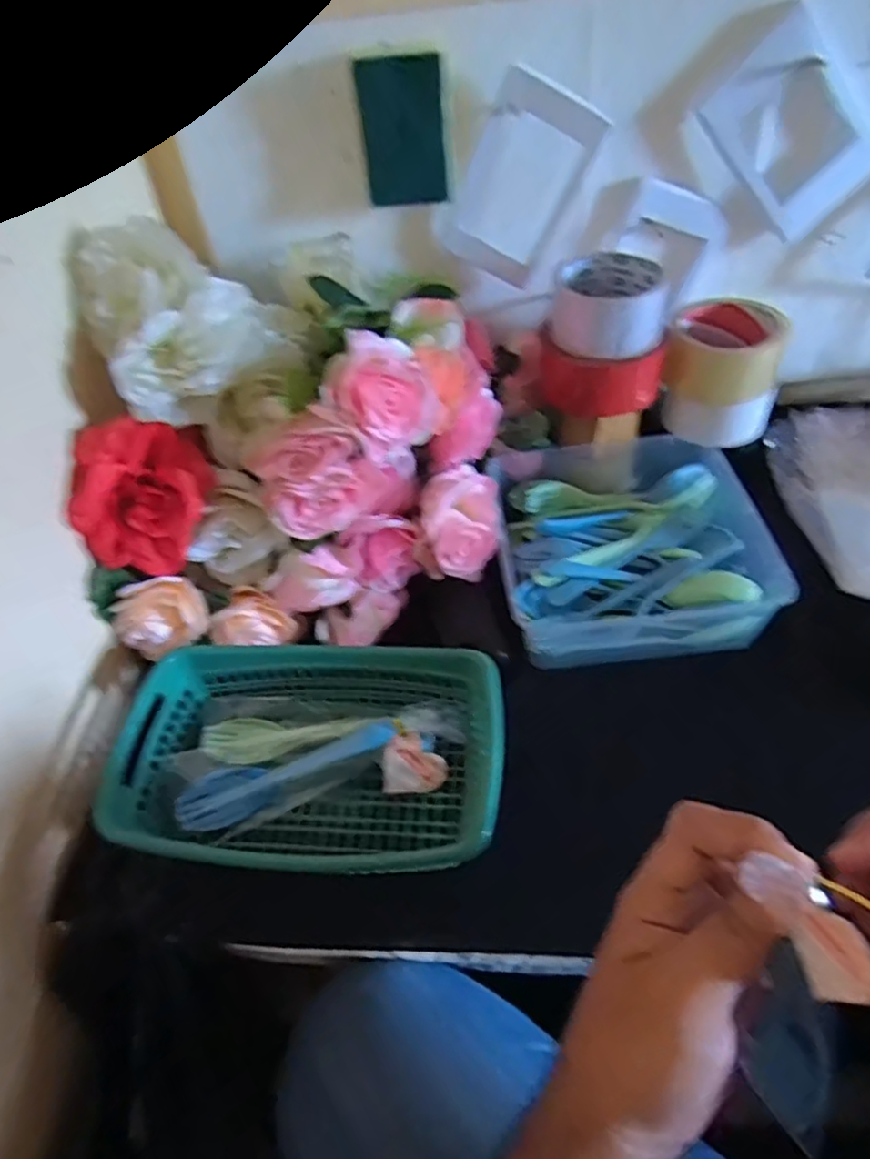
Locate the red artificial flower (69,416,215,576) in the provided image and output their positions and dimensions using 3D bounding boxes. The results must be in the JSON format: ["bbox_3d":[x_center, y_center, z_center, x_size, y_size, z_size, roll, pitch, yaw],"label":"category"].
[{"bbox_3d":[-0.218,-0.063,0.495,0.087,0.106,0.060,15,4,-25],"label":"red artificial flower"}]

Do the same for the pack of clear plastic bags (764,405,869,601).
[{"bbox_3d":[0.384,-0.065,0.589,0.128,0.048,0.224,-11,46,-3],"label":"pack of clear plastic bags"}]

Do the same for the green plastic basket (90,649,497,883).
[{"bbox_3d":[-0.079,0.121,0.455,0.244,0.075,0.157,0,47,7],"label":"green plastic basket"}]

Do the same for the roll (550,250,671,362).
[{"bbox_3d":[0.142,-0.226,0.556,0.087,0.053,0.086,-3,46,4],"label":"roll"}]

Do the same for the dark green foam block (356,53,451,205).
[{"bbox_3d":[-0.024,-0.344,0.519,0.060,0.095,0.018,-3,46,4],"label":"dark green foam block"}]

